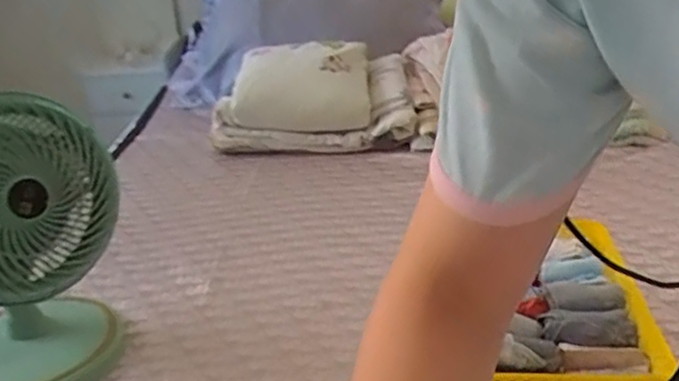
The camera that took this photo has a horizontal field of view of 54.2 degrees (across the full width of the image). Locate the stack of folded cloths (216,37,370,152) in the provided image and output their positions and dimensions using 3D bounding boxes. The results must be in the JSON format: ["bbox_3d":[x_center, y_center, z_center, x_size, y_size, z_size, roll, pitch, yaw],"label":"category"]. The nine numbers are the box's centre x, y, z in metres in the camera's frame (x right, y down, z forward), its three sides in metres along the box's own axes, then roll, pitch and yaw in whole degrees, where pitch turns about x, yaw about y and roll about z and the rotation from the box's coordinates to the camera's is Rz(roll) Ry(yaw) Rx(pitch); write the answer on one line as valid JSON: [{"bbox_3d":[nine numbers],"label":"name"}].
[{"bbox_3d":[-0.096,-0.215,1.400,0.320,0.090,0.298,0,58,-4],"label":"stack of folded cloths"}]

